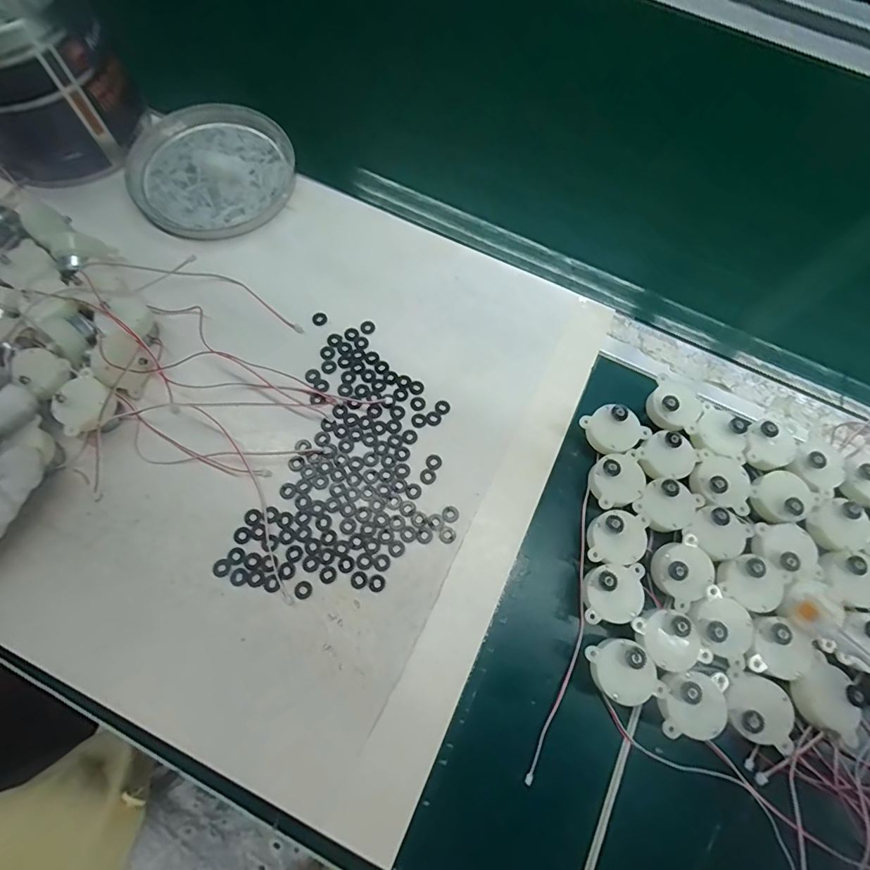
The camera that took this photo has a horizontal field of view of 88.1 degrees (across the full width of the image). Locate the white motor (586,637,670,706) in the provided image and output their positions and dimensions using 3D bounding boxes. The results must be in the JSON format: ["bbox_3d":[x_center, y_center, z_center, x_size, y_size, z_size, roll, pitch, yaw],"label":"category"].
[{"bbox_3d":[0.104,0.132,0.253,0.035,0.032,0.032,1,70,-2],"label":"white motor"}]

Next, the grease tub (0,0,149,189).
[{"bbox_3d":[-0.308,-0.283,0.338,0.118,0.109,0.144,-30,74,-12],"label":"grease tub"}]

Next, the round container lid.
[{"bbox_3d":[-0.181,-0.218,0.369,0.126,0.017,0.121,1,70,-2],"label":"round container lid"}]

